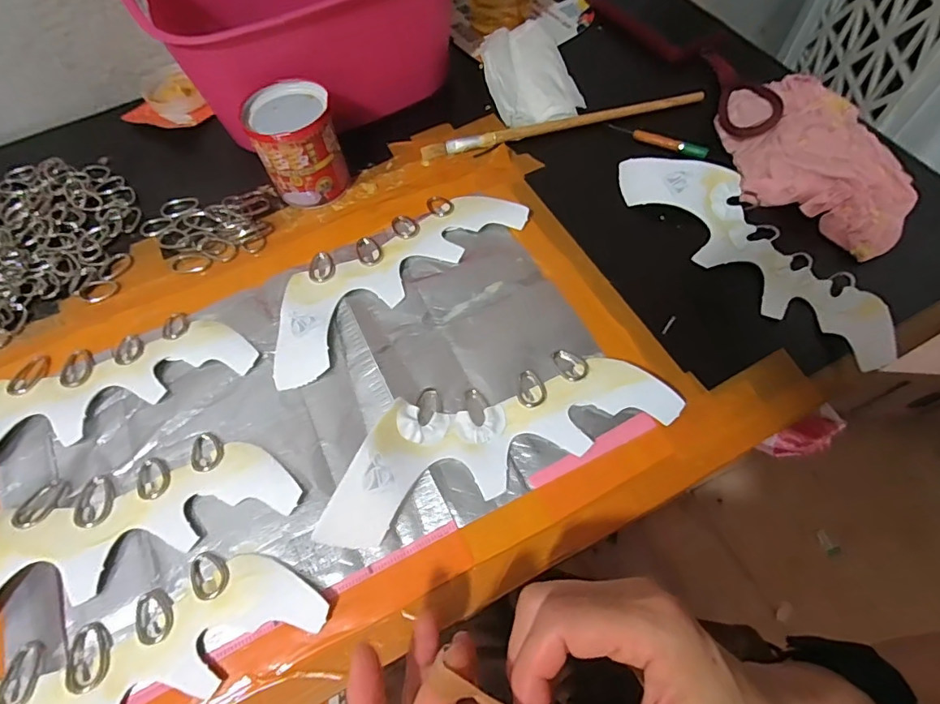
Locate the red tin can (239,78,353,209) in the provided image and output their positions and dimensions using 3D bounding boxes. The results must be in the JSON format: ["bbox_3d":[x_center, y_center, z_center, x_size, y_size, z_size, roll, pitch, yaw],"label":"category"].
[{"bbox_3d":[-0.140,-0.169,0.400,0.067,0.075,0.057,-24,64,-10],"label":"red tin can"}]

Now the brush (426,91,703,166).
[{"bbox_3d":[0.084,-0.212,0.445,0.262,0.014,0.018,-13,62,-4],"label":"brush"}]

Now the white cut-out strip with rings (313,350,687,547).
[{"bbox_3d":[0.016,0.049,0.317,0.230,0.017,0.075,-19,63,-11],"label":"white cut-out strip with rings"}]

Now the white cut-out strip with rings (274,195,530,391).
[{"bbox_3d":[-0.067,-0.070,0.382,0.228,0.011,0.084,-39,67,-16],"label":"white cut-out strip with rings"}]

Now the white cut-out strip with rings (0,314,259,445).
[{"bbox_3d":[-0.277,0.025,0.346,0.227,0.005,0.091,-28,64,-11],"label":"white cut-out strip with rings"}]

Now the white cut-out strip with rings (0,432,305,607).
[{"bbox_3d":[-0.225,0.108,0.298,0.227,0.014,0.080,-25,64,-10],"label":"white cut-out strip with rings"}]

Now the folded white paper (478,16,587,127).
[{"bbox_3d":[0.057,-0.277,0.479,0.083,0.015,0.132,-16,62,-5],"label":"folded white paper"}]

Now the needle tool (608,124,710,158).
[{"bbox_3d":[0.170,-0.193,0.436,0.088,0.007,0.014,26,68,13],"label":"needle tool"}]

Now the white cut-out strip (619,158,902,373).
[{"bbox_3d":[0.218,-0.085,0.369,0.068,0.032,0.231,-34,66,-14],"label":"white cut-out strip"}]

